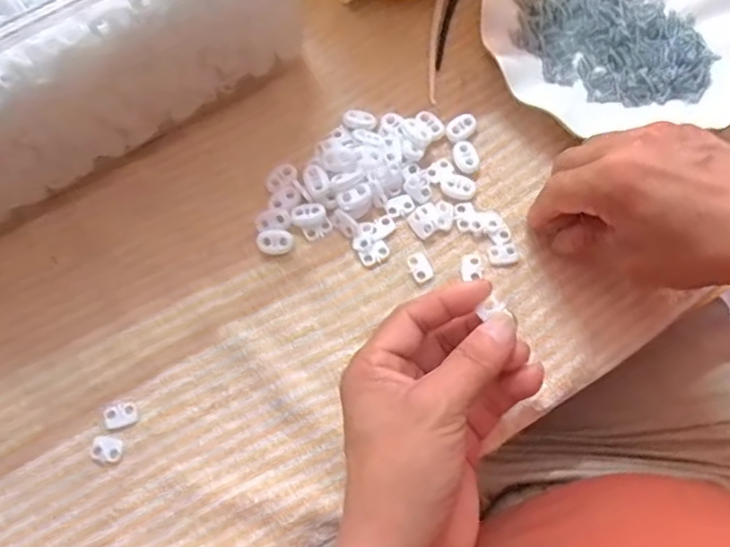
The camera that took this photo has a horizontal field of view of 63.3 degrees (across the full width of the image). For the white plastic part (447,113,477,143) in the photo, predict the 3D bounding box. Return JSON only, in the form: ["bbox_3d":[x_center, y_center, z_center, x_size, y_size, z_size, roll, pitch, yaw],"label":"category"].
[{"bbox_3d":[0.063,-0.095,0.389,0.021,0.008,0.014,-38,73,-11],"label":"white plastic part"}]

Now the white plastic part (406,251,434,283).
[{"bbox_3d":[0.034,-0.004,0.361,0.013,0.004,0.019,-24,71,-6],"label":"white plastic part"}]

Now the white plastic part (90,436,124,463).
[{"bbox_3d":[-0.144,0.098,0.330,0.017,0.004,0.013,9,71,5],"label":"white plastic part"}]

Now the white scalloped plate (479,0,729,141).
[{"bbox_3d":[0.175,-0.181,0.407,0.177,0.026,0.183,-1,70,2],"label":"white scalloped plate"}]

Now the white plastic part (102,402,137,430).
[{"bbox_3d":[-0.139,0.080,0.336,0.019,0.004,0.014,-15,71,-3],"label":"white plastic part"}]

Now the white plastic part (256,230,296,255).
[{"bbox_3d":[-0.055,-0.019,0.366,0.022,0.009,0.015,-2,70,1],"label":"white plastic part"}]

